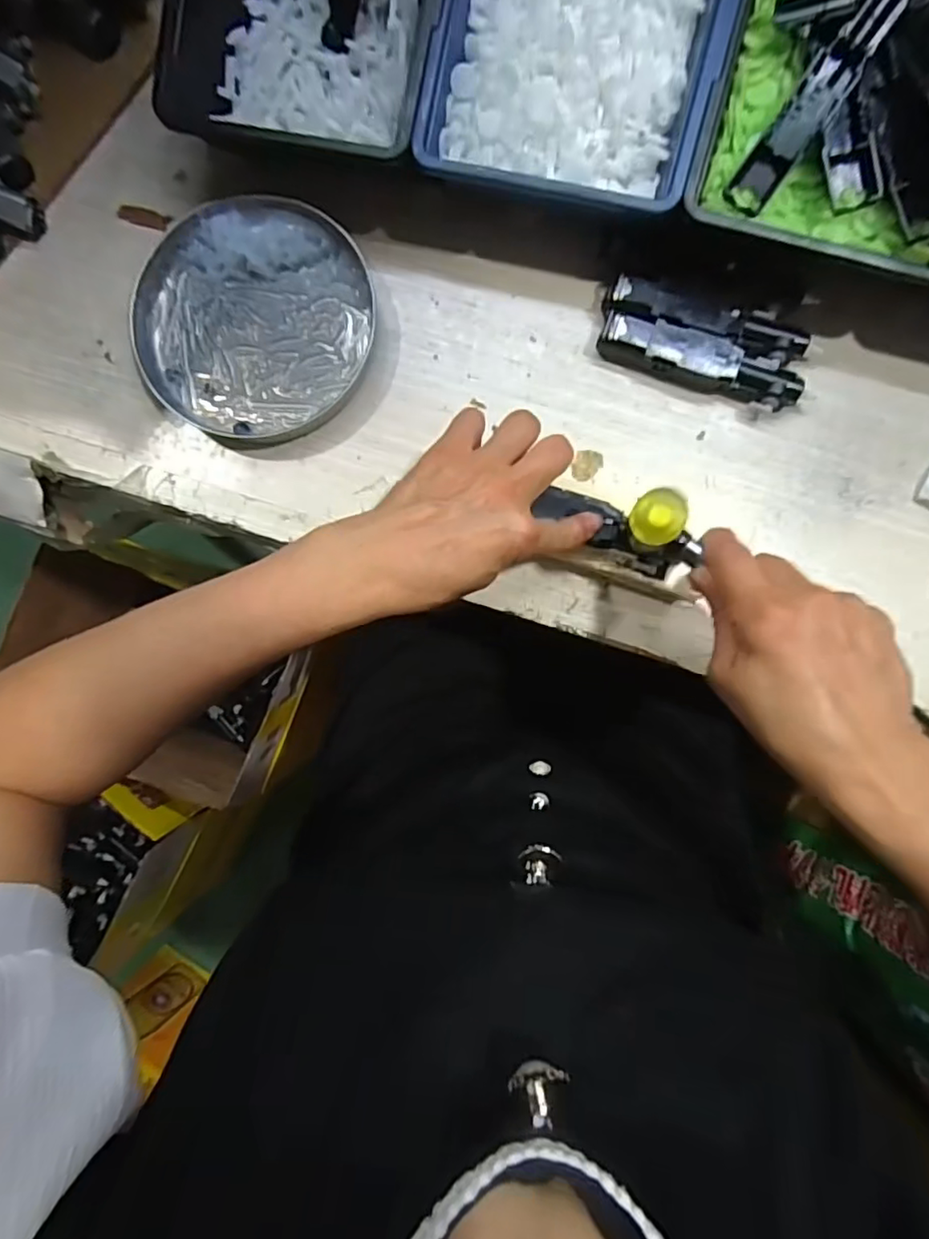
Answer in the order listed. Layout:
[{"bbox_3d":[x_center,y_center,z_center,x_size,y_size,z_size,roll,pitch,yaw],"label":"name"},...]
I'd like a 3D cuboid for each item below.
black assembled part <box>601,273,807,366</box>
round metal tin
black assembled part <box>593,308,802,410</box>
[{"bbox_3d":[0.143,-0.176,0.350,0.119,0.019,0.025,16,89,2],"label":"black assembled part"},{"bbox_3d":[-0.131,-0.186,0.362,0.139,0.017,0.139,0,88,2],"label":"round metal tin"},{"bbox_3d":[0.139,-0.152,0.350,0.118,0.021,0.026,18,89,3],"label":"black assembled part"}]

